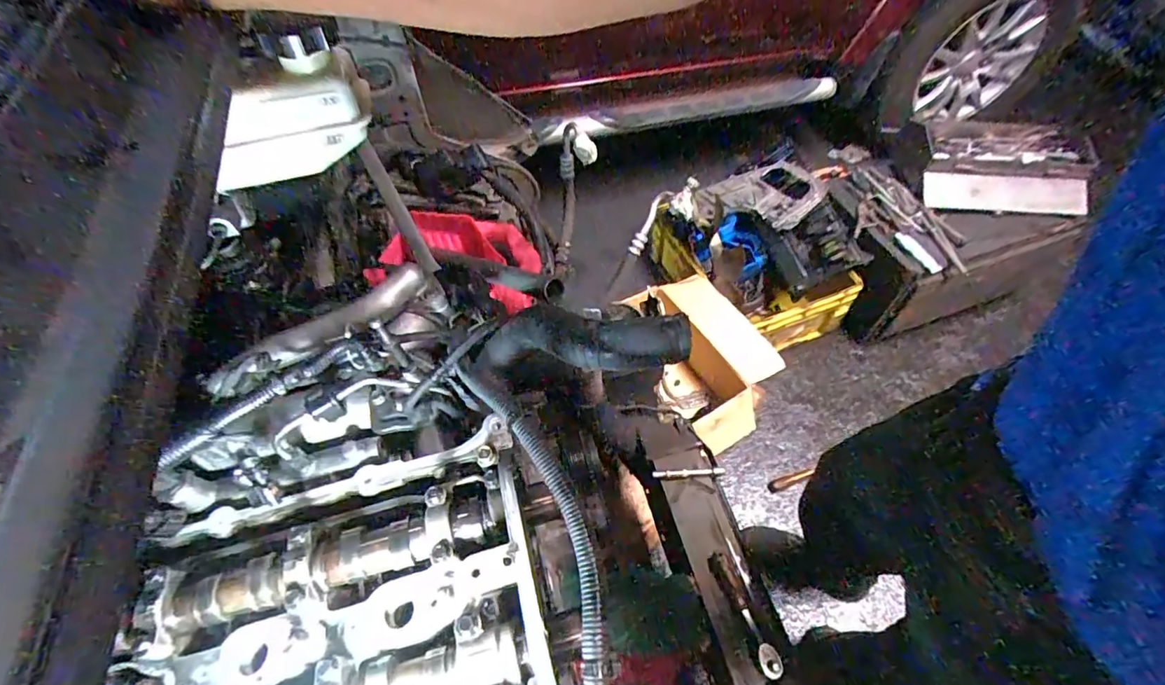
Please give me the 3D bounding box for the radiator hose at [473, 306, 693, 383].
[{"bbox_3d":[-0.014,-0.005,0.470,0.220,0.064,0.058,-1,49,35],"label":"radiator hose"}]

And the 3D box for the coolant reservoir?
[{"bbox_3d":[-0.236,-0.187,0.400,0.124,0.104,0.063,-16,55,-10],"label":"coolant reservoir"}]

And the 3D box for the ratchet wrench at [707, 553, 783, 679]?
[{"bbox_3d":[0.248,0.407,0.779,0.034,0.024,0.178,-18,56,-12],"label":"ratchet wrench"}]

